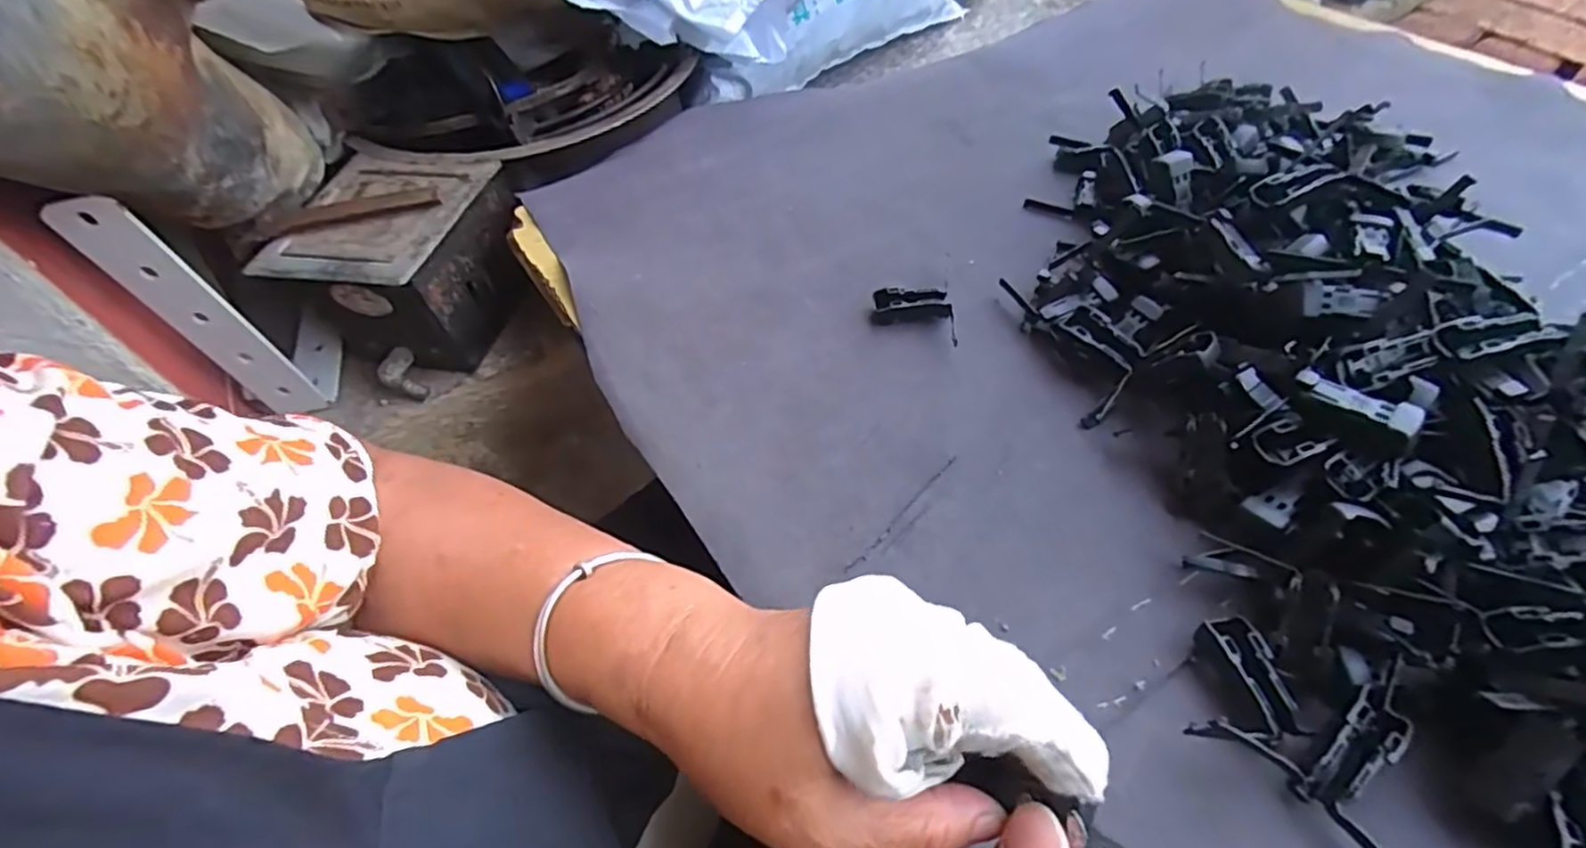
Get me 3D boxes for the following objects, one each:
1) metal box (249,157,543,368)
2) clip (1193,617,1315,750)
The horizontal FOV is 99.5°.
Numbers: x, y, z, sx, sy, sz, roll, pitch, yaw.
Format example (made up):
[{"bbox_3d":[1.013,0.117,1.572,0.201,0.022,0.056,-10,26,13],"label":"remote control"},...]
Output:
[{"bbox_3d":[-0.302,-0.126,0.535,0.148,0.113,0.150,1,53,6],"label":"metal box"},{"bbox_3d":[0.186,0.104,0.275,0.022,0.018,0.047,-9,51,-6],"label":"clip"}]

